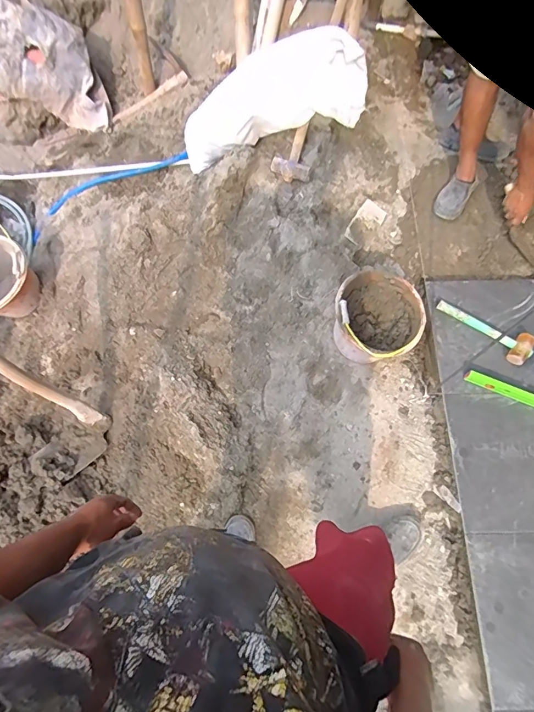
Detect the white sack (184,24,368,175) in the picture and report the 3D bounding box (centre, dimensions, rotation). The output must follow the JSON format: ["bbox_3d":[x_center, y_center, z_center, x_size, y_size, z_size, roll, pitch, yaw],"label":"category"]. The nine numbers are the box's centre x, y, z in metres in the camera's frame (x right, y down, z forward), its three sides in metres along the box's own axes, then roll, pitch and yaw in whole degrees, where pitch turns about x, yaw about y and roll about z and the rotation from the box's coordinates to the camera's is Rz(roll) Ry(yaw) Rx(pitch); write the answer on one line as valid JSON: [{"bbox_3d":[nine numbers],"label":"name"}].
[{"bbox_3d":[0.001,-0.932,1.583,0.726,0.279,0.267,-15,67,18],"label":"white sack"}]

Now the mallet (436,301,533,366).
[{"bbox_3d":[0.706,-0.083,1.390,0.321,0.050,0.104,29,72,10],"label":"mallet"}]

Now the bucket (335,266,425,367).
[{"bbox_3d":[0.345,-0.110,1.351,0.260,0.219,0.293,28,71,12],"label":"bucket"}]

